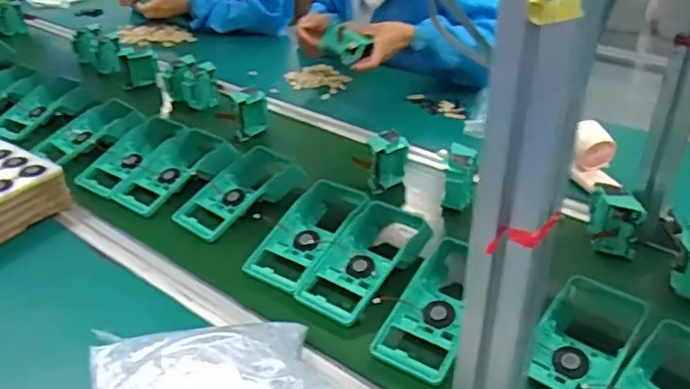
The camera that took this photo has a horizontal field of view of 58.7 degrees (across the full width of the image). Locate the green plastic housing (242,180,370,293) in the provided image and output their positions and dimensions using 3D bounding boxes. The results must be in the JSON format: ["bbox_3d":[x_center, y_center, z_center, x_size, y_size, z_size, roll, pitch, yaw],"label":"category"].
[{"bbox_3d":[-0.048,0.044,0.767,0.084,0.051,0.169,20,39,30],"label":"green plastic housing"}]

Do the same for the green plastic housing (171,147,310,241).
[{"bbox_3d":[-0.149,-0.009,0.858,0.092,0.044,0.183,26,42,36],"label":"green plastic housing"}]

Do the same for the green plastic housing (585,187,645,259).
[{"bbox_3d":[0.335,0.033,0.766,0.046,0.084,0.065,1,33,5],"label":"green plastic housing"}]

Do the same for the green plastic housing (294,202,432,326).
[{"bbox_3d":[0.021,0.074,0.724,0.106,0.040,0.174,26,42,36],"label":"green plastic housing"}]

